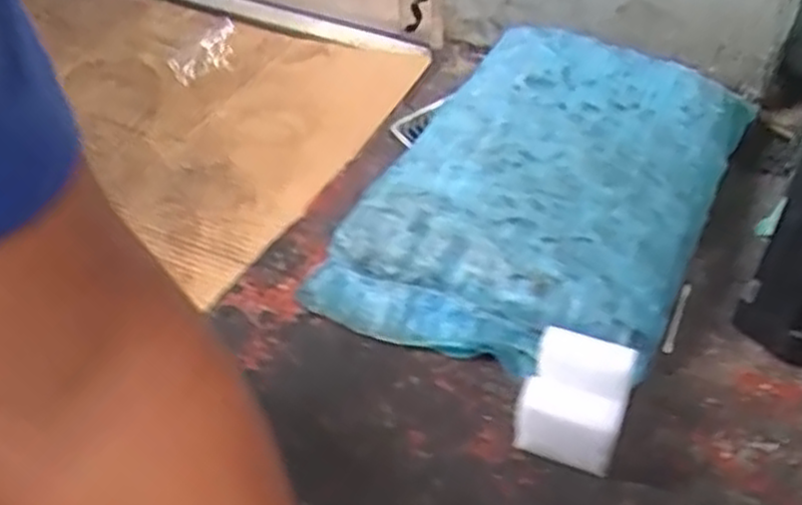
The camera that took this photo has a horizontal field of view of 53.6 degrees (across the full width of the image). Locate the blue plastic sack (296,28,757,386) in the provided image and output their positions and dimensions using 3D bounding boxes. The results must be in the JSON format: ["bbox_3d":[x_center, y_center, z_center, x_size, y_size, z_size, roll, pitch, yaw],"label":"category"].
[{"bbox_3d":[0.126,-0.066,0.712,0.274,0.096,0.387,20,47,21],"label":"blue plastic sack"}]

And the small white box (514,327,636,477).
[{"bbox_3d":[0.119,0.104,0.550,0.065,0.069,0.071,15,46,17],"label":"small white box"}]

